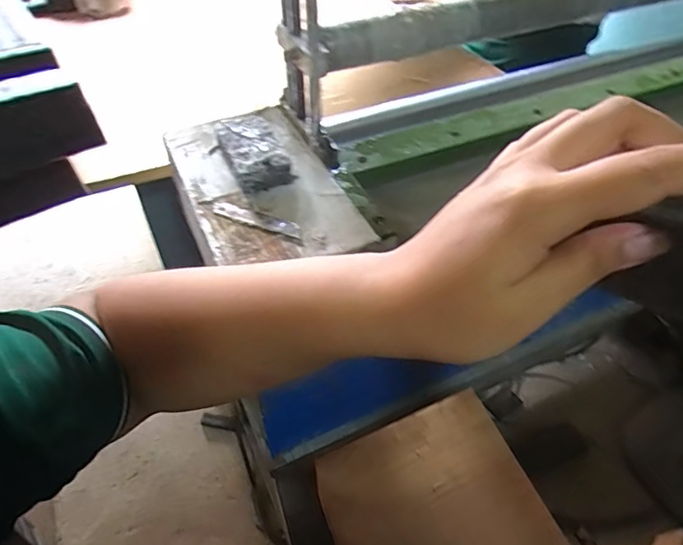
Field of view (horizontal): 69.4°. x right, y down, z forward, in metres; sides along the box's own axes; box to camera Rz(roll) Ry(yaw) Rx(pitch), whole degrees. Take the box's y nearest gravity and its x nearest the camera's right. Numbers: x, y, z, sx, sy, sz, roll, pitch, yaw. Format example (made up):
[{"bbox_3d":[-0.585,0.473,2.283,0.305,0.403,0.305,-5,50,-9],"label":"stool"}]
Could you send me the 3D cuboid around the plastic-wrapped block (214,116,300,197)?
[{"bbox_3d":[-0.094,-0.125,0.519,0.058,0.036,0.101,-20,50,-18],"label":"plastic-wrapped block"}]

